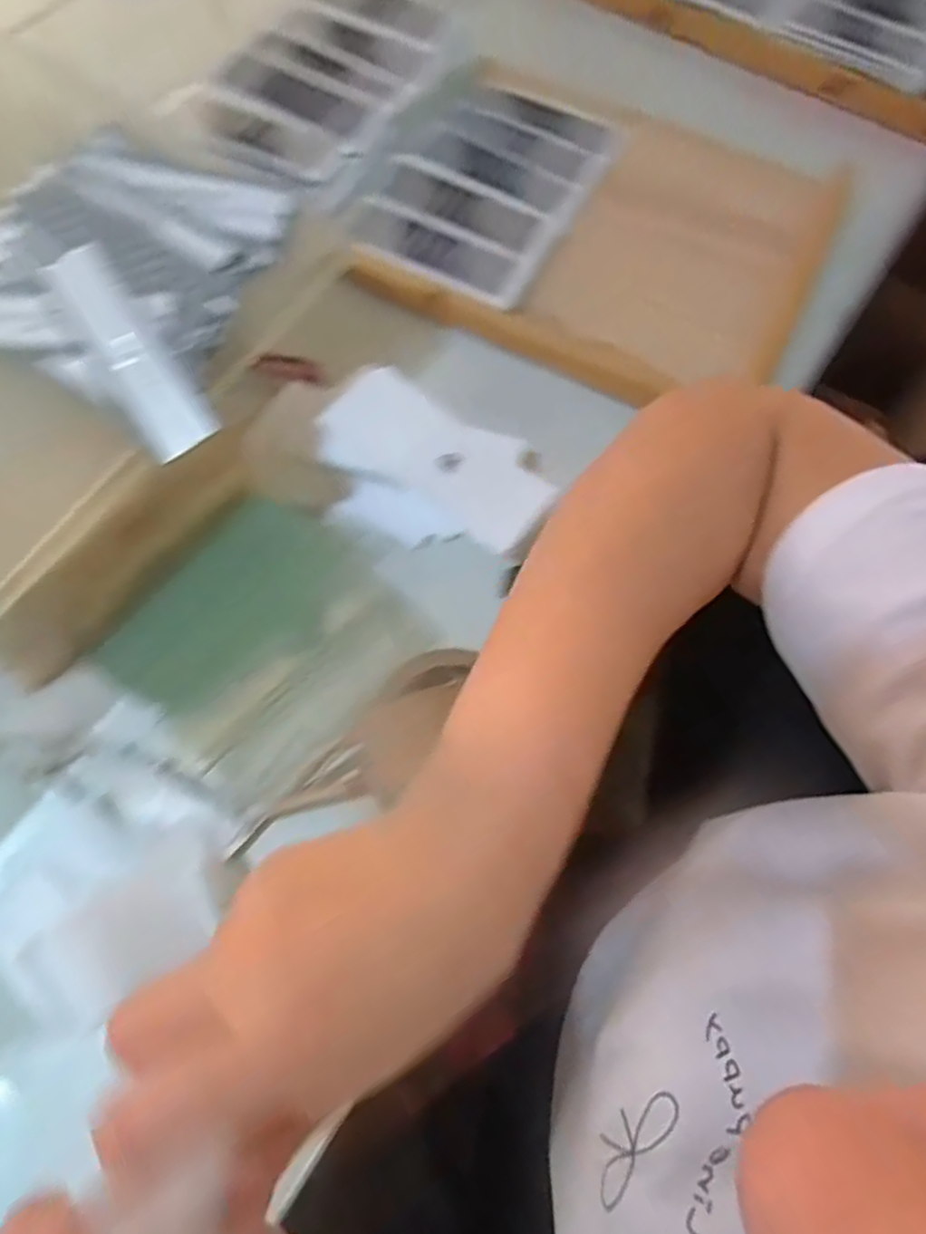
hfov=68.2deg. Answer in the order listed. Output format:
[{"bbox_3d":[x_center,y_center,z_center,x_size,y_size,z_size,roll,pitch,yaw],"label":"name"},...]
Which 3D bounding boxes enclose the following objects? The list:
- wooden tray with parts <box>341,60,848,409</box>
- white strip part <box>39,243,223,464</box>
[{"bbox_3d":[0.109,-0.315,0.537,0.336,0.022,0.286,22,71,6],"label":"wooden tray with parts"},{"bbox_3d":[-0.165,-0.133,0.337,0.032,0.009,0.117,-33,87,-13],"label":"white strip part"}]

